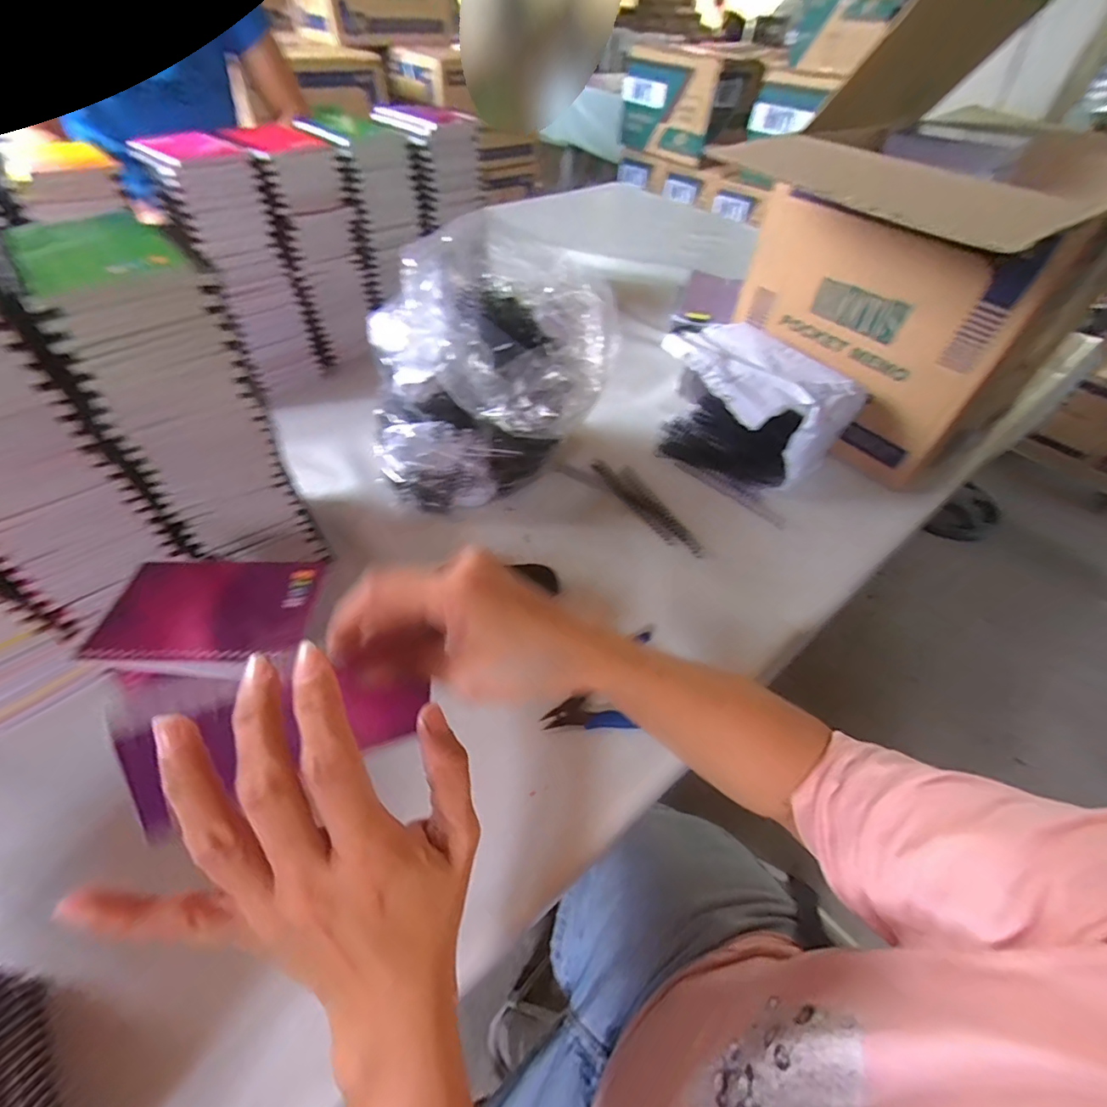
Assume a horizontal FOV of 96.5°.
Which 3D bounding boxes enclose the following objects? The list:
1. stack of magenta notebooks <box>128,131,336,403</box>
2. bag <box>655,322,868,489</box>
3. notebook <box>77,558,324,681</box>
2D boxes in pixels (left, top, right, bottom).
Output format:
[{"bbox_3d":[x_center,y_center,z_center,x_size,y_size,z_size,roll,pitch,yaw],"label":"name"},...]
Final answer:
[{"bbox_3d":[-0.393,-0.356,0.631,0.168,0.253,0.125,37,57,23],"label":"stack of magenta notebooks"},{"bbox_3d":[0.233,-0.172,0.596,0.197,0.127,0.125,38,59,25],"label":"bag"},{"bbox_3d":[-0.224,0.039,0.323,0.128,0.007,0.085,0,51,-3],"label":"notebook"}]

